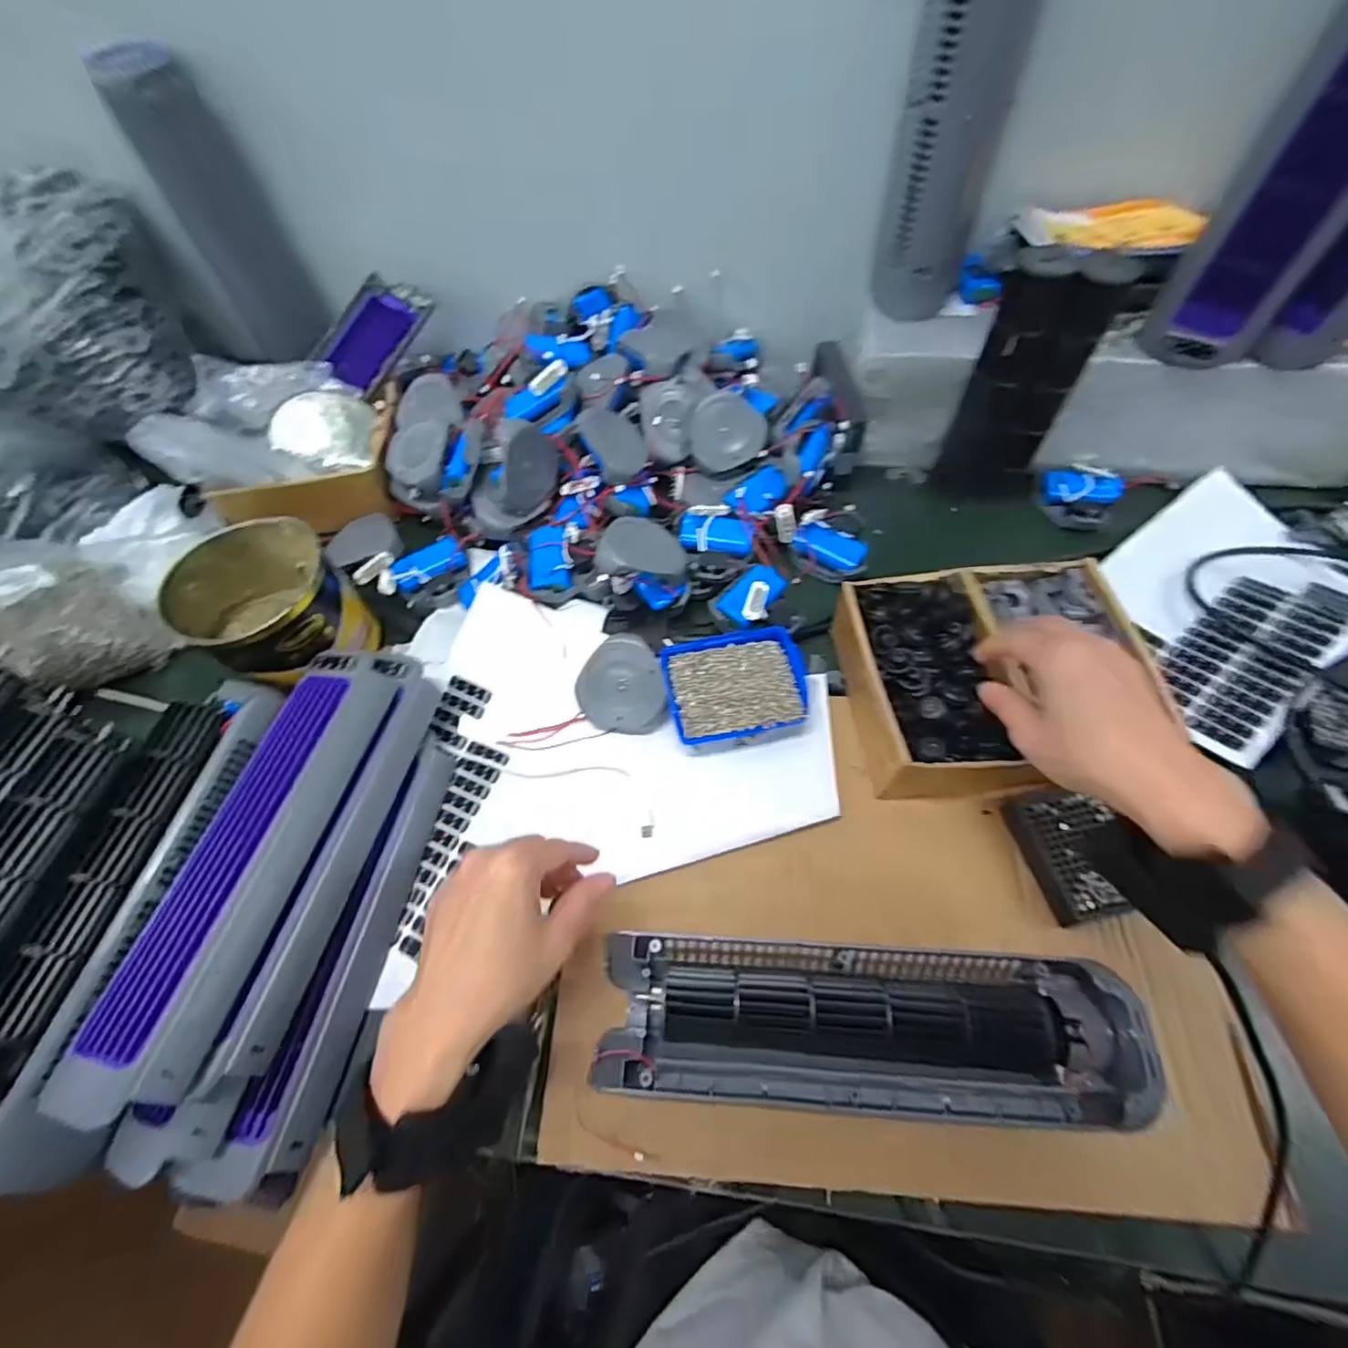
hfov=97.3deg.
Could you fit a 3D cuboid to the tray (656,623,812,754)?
[{"bbox_3d":[0.050,0.013,0.496,0.110,0.041,0.089,-6,59,-2],"label":"tray"}]

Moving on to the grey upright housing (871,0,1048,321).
[{"bbox_3d":[0.223,-0.449,0.461,0.088,0.291,0.058,16,61,12],"label":"grey upright housing"}]

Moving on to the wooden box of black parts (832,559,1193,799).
[{"bbox_3d":[0.245,0.004,0.468,0.204,0.071,0.170,-7,59,-2],"label":"wooden box of black parts"}]

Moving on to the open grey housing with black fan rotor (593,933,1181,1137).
[{"bbox_3d":[0.106,0.212,0.359,0.295,0.076,0.085,2,59,3],"label":"open grey housing with black fan rotor"}]

